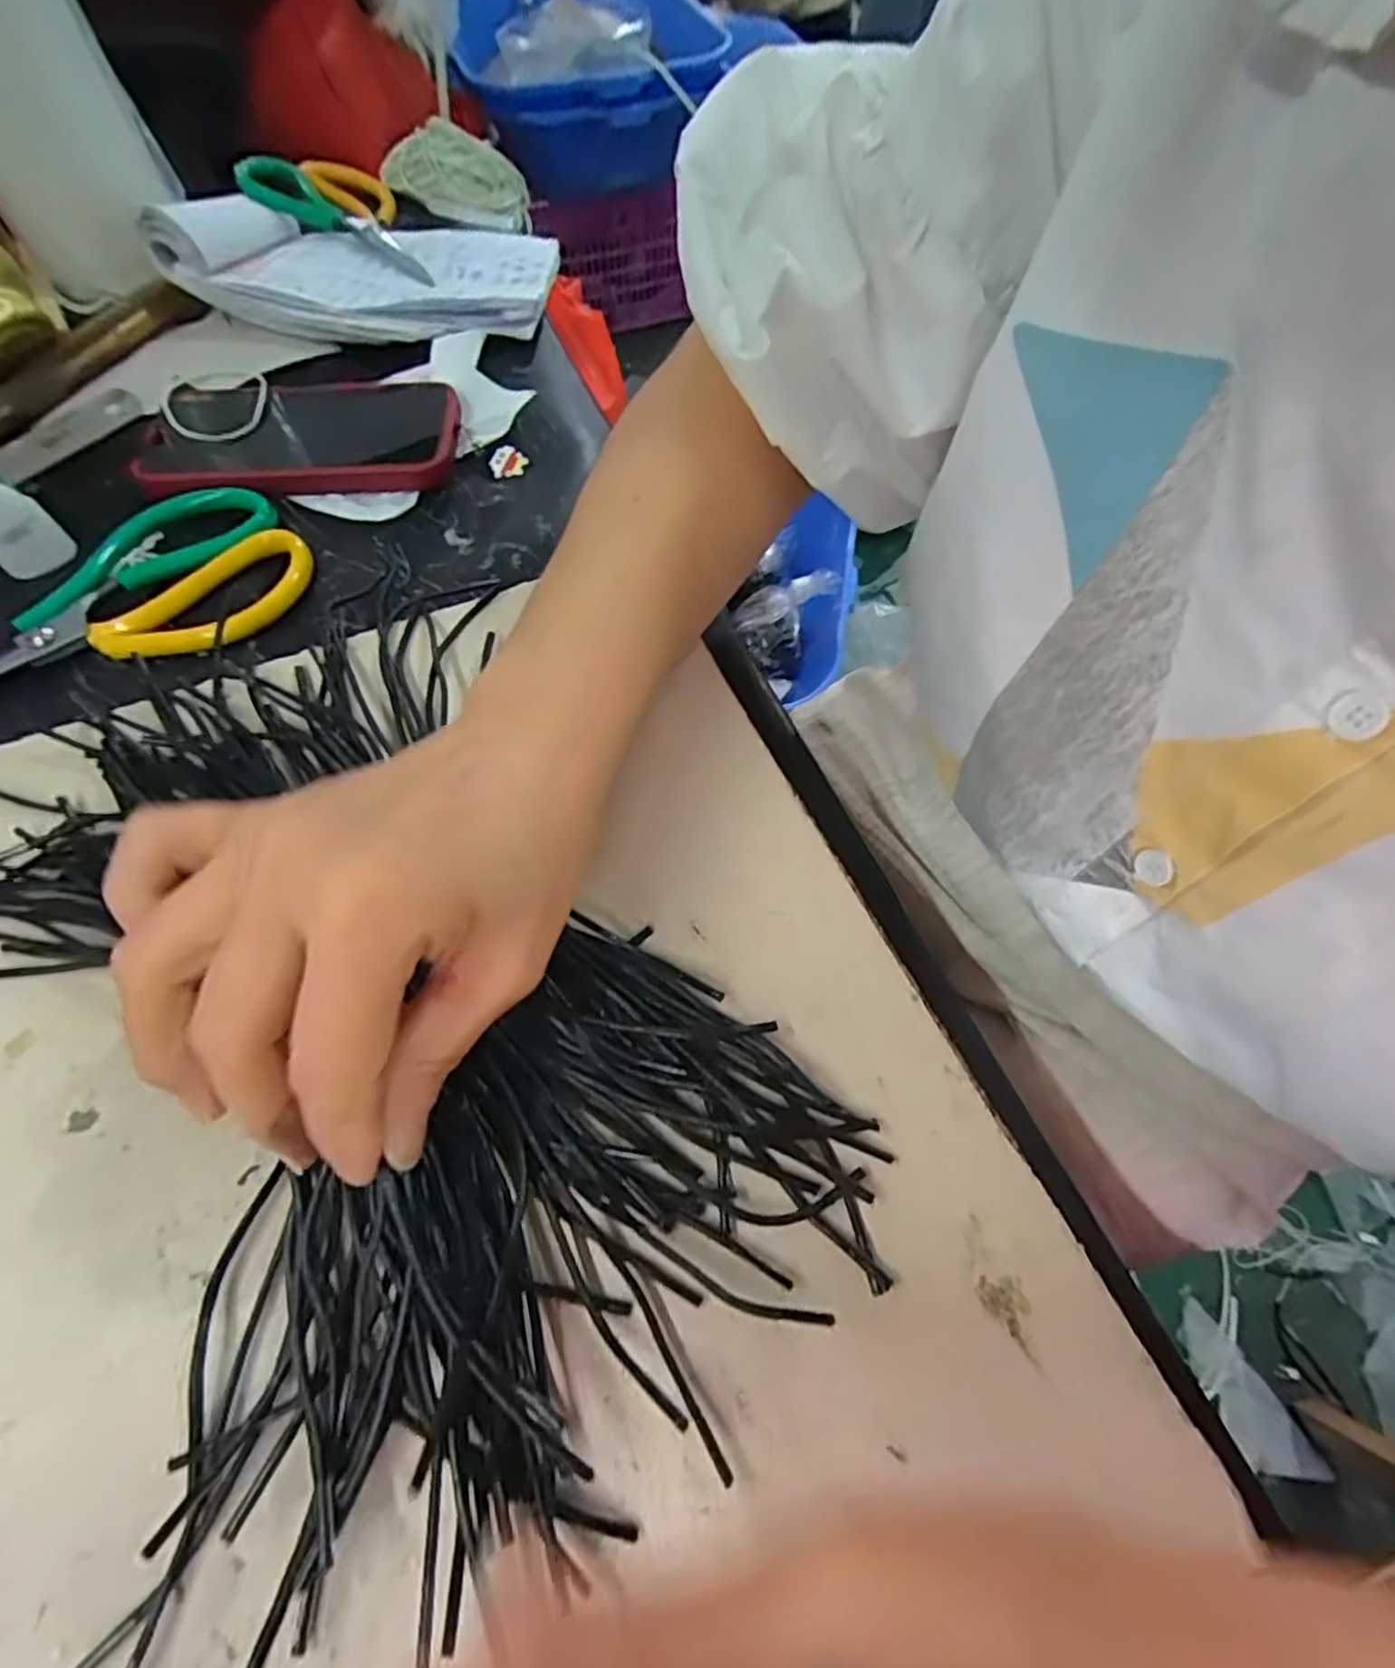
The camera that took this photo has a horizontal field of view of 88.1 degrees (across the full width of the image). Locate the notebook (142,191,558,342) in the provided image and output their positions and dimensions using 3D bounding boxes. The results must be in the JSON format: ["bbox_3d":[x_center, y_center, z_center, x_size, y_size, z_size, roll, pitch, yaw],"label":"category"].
[{"bbox_3d":[-0.212,-0.384,0.459,0.218,0.053,0.145,3,61,0],"label":"notebook"}]

